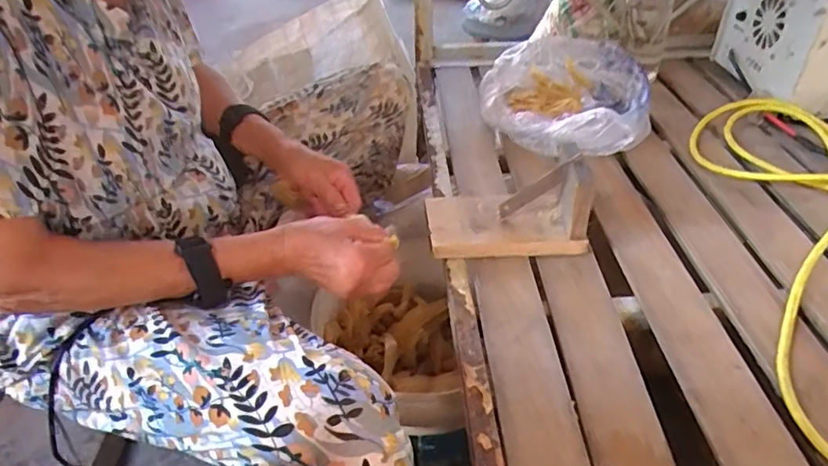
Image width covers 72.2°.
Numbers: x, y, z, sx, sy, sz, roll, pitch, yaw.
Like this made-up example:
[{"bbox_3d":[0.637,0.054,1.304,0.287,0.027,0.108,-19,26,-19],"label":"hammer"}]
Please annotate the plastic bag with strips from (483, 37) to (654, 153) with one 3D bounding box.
[{"bbox_3d":[0.218,-0.201,0.820,0.223,0.070,0.323,11,41,15],"label":"plastic bag with strips"}]

